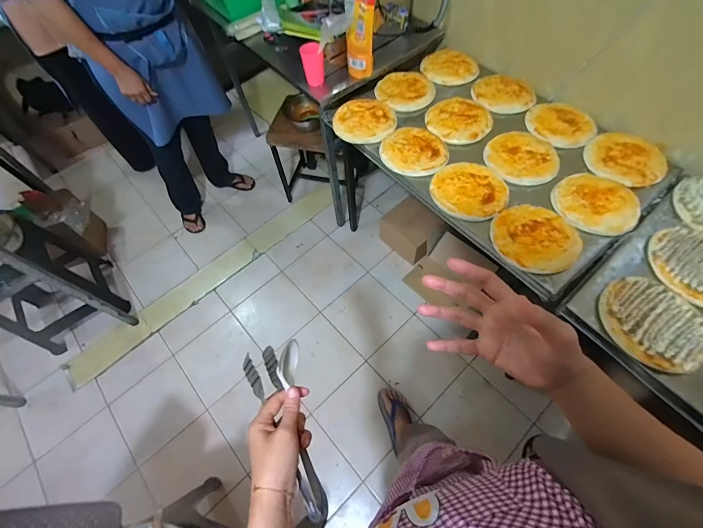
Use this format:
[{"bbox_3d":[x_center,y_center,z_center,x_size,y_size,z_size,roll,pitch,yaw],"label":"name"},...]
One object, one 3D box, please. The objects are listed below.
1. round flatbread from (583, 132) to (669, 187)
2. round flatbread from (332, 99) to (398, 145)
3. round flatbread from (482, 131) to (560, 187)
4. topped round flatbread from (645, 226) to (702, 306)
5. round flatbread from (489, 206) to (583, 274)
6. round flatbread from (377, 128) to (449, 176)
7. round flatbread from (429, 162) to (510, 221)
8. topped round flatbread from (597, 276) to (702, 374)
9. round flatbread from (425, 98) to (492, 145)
[{"bbox_3d":[0.773,-0.297,0.940,0.196,0.025,0.199,-1,61,2],"label":"round flatbread"},{"bbox_3d":[0.052,-0.473,1.090,0.197,0.033,0.195,-1,61,2],"label":"round flatbread"},{"bbox_3d":[0.502,-0.305,0.956,0.187,0.027,0.188,-1,61,2],"label":"round flatbread"},{"bbox_3d":[0.786,0.000,0.746,0.182,0.022,0.198,-1,61,2],"label":"topped round flatbread"},{"bbox_3d":[0.451,-0.068,0.814,0.191,0.020,0.193,-1,61,2],"label":"round flatbread"},{"bbox_3d":[0.189,-0.342,0.997,0.195,0.018,0.198,-1,61,2],"label":"round flatbread"},{"bbox_3d":[0.328,-0.208,0.909,0.207,0.025,0.198,-1,61,2],"label":"round flatbread"},{"bbox_3d":[0.626,0.119,0.683,0.191,0.017,0.194,-1,61,2],"label":"topped round flatbread"},{"bbox_3d":[0.348,-0.461,1.059,0.203,0.020,0.183,-7,60,-2],"label":"round flatbread"}]

